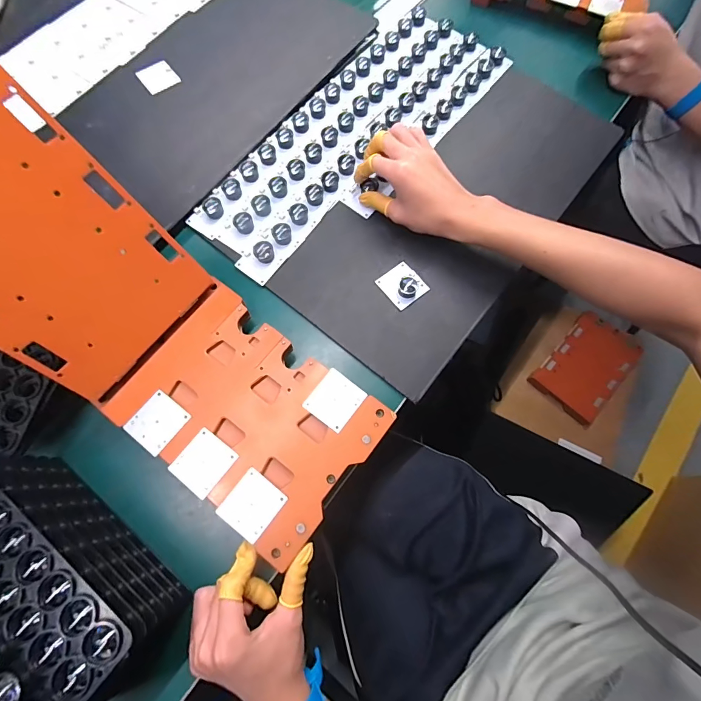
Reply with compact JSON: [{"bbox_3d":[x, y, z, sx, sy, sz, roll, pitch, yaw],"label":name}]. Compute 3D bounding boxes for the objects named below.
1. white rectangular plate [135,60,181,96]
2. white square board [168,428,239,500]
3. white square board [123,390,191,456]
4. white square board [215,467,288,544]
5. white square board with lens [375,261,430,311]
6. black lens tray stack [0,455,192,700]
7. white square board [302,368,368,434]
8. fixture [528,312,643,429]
[{"bbox_3d":[-0.263,-0.375,0.515,0.045,0.004,0.049,-37,77,-12],"label":"white rectangular plate"},{"bbox_3d":[-0.135,0.103,0.346,0.044,0.004,0.048,36,75,9],"label":"white square board"},{"bbox_3d":[-0.182,0.067,0.357,0.044,0.004,0.047,36,75,9],"label":"white square board"},{"bbox_3d":[-0.087,0.137,0.335,0.044,0.004,0.047,36,75,9],"label":"white square board"},{"bbox_3d":[0.061,-0.079,0.432,0.046,0.028,0.047,-36,77,-12],"label":"white square board with lens"},{"bbox_3d":[-0.241,0.179,0.290,0.193,0.116,0.093,39,75,10],"label":"black lens tray stack"},{"bbox_3d":[-0.015,0.048,0.367,0.044,0.004,0.048,36,75,9],"label":"white square board"},{"bbox_3d":[0.604,0.041,0.967,0.168,0.039,0.251,40,85,8],"label":"fixture"}]

